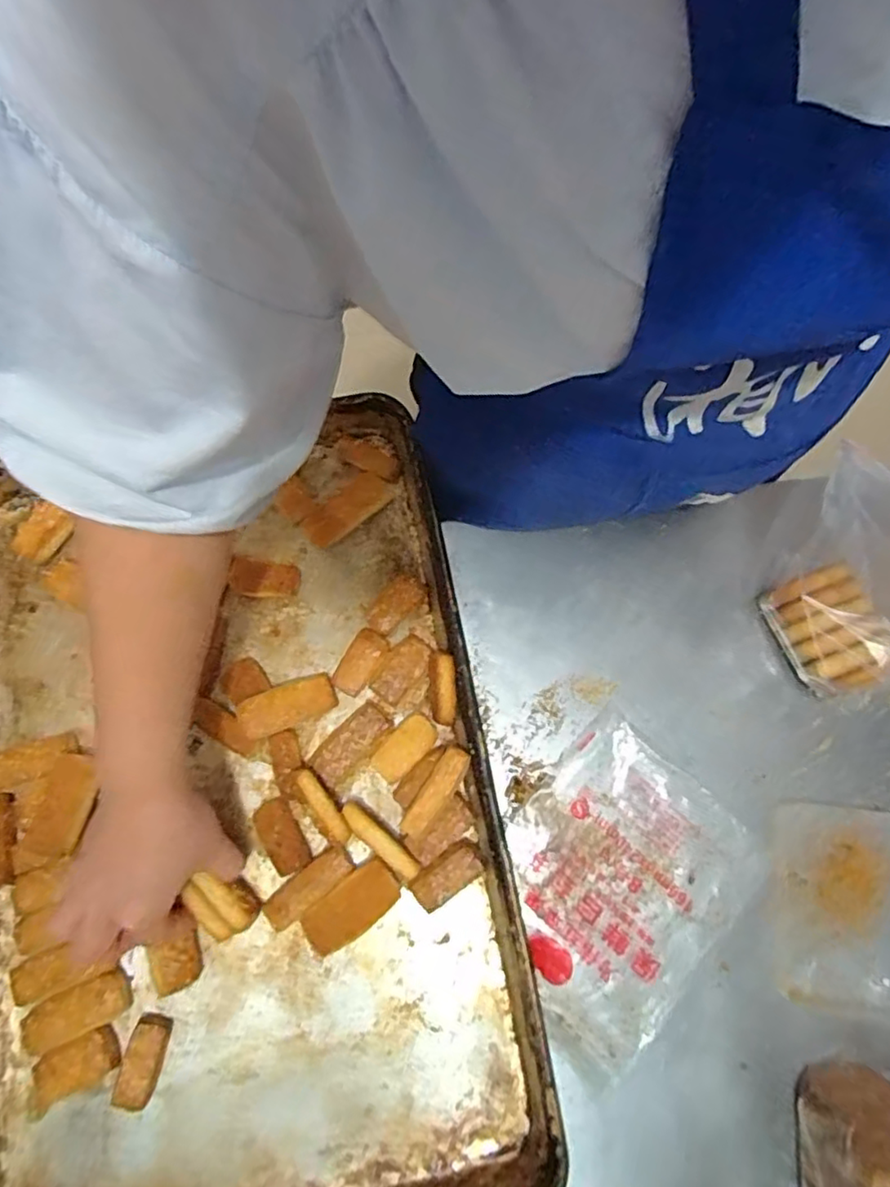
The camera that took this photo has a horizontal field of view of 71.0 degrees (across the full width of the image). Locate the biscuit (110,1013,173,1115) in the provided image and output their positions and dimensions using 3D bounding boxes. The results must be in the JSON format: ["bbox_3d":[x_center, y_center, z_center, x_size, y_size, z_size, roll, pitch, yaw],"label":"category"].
[{"bbox_3d":[-0.215,0.333,0.440,0.026,0.014,0.056,14,77,2],"label":"biscuit"}]

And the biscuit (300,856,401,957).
[{"bbox_3d":[-0.069,0.232,0.463,0.072,0.019,0.038,-39,80,-10],"label":"biscuit"}]

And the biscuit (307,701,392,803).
[{"bbox_3d":[-0.077,0.121,0.496,0.035,0.016,0.072,34,78,6],"label":"biscuit"}]

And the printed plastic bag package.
[{"bbox_3d":[0.125,0.226,0.480,0.169,0.010,0.212,41,79,8],"label":"printed plastic bag package"}]

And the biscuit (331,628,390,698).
[{"bbox_3d":[-0.070,0.057,0.516,0.030,0.018,0.054,26,77,5],"label":"biscuit"}]

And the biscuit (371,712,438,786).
[{"bbox_3d":[-0.032,0.123,0.496,0.029,0.014,0.055,43,79,8],"label":"biscuit"}]

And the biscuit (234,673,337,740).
[{"bbox_3d":[-0.124,0.089,0.492,0.074,0.010,0.035,-19,77,-20],"label":"biscuit"}]

